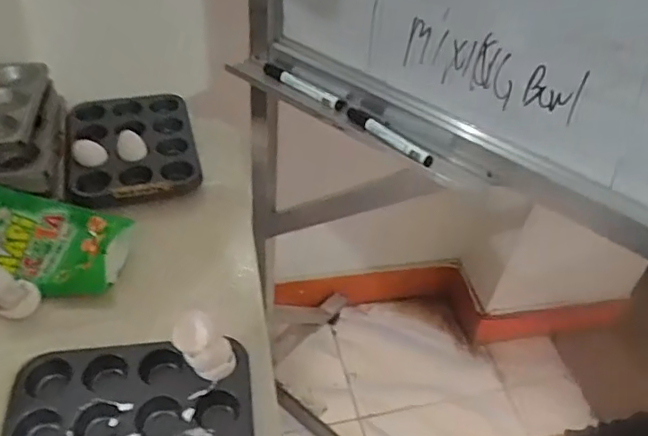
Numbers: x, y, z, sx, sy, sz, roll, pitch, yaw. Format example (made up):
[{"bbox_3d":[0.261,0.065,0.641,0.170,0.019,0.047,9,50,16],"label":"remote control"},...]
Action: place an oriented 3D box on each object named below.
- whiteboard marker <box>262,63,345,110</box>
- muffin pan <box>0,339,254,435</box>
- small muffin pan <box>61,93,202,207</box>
[{"bbox_3d":[-0.031,-0.183,0.822,0.144,0.014,0.019,31,48,24],"label":"whiteboard marker"},{"bbox_3d":[-0.202,0.217,0.618,0.249,0.035,0.178,-2,44,-9],"label":"muffin pan"},{"bbox_3d":[-0.303,-0.119,0.935,0.192,0.031,0.255,-8,45,-15],"label":"small muffin pan"}]

